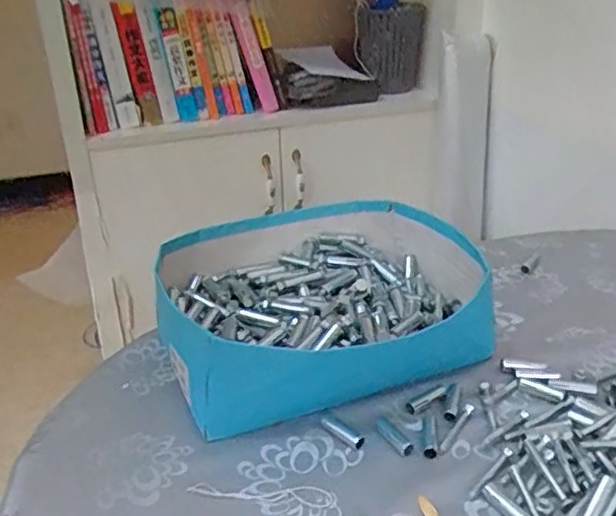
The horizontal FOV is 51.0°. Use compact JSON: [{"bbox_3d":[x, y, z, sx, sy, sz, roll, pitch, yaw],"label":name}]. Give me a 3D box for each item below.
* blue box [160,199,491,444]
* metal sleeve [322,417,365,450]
[{"bbox_3d":[0.015,0.041,0.623,0.297,0.087,0.260,-8,28,-11],"label":"blue box"},{"bbox_3d":[0.028,0.138,0.518,0.043,0.008,0.013,23,36,39],"label":"metal sleeve"}]

